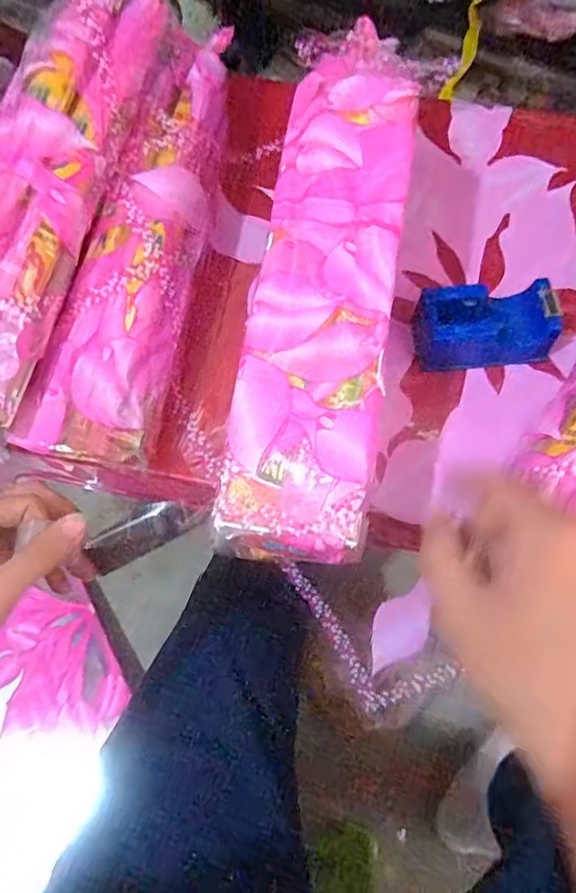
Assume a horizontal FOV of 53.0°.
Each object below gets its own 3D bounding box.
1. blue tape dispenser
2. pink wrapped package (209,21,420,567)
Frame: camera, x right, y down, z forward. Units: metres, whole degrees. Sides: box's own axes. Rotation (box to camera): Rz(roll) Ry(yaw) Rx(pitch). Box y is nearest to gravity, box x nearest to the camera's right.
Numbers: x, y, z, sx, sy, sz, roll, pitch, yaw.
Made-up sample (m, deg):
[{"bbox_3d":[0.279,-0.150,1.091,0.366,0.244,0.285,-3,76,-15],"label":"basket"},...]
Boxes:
[{"bbox_3d":[0.154,-0.098,0.455,0.104,0.038,0.057,1,68,1],"label":"blue tape dispenser"},{"bbox_3d":[0.025,-0.111,0.364,0.086,0.054,0.353,8,68,4],"label":"pink wrapped package"}]

